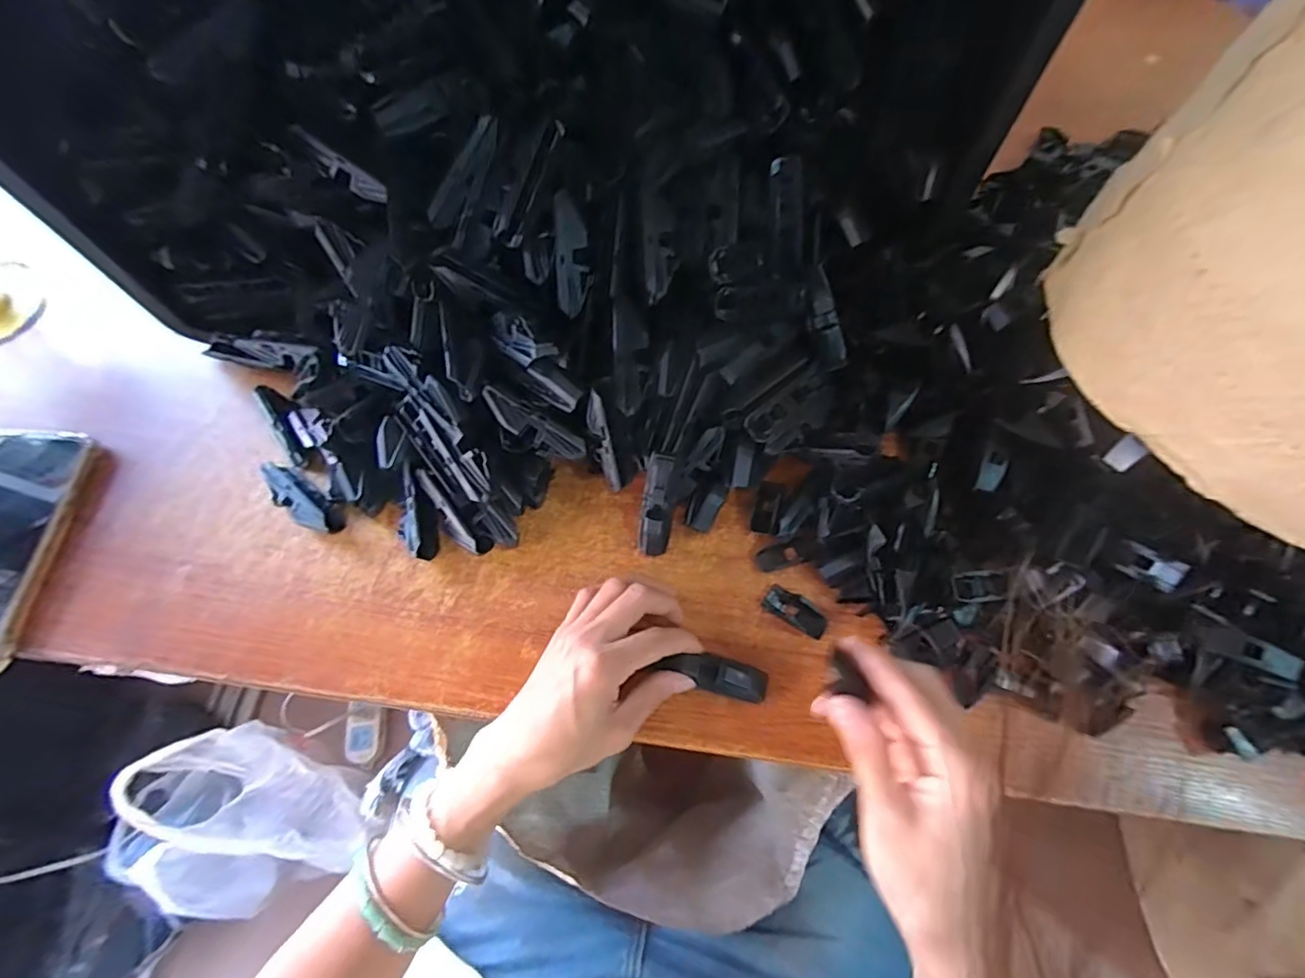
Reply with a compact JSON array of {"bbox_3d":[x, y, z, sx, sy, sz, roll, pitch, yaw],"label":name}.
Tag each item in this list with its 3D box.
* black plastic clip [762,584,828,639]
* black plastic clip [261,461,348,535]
[{"bbox_3d":[0.093,0.079,0.360,0.041,0.005,0.020,33,71,13],"label":"black plastic clip"},{"bbox_3d":[-0.245,0.007,0.384,0.069,0.018,0.024,33,71,13],"label":"black plastic clip"}]

